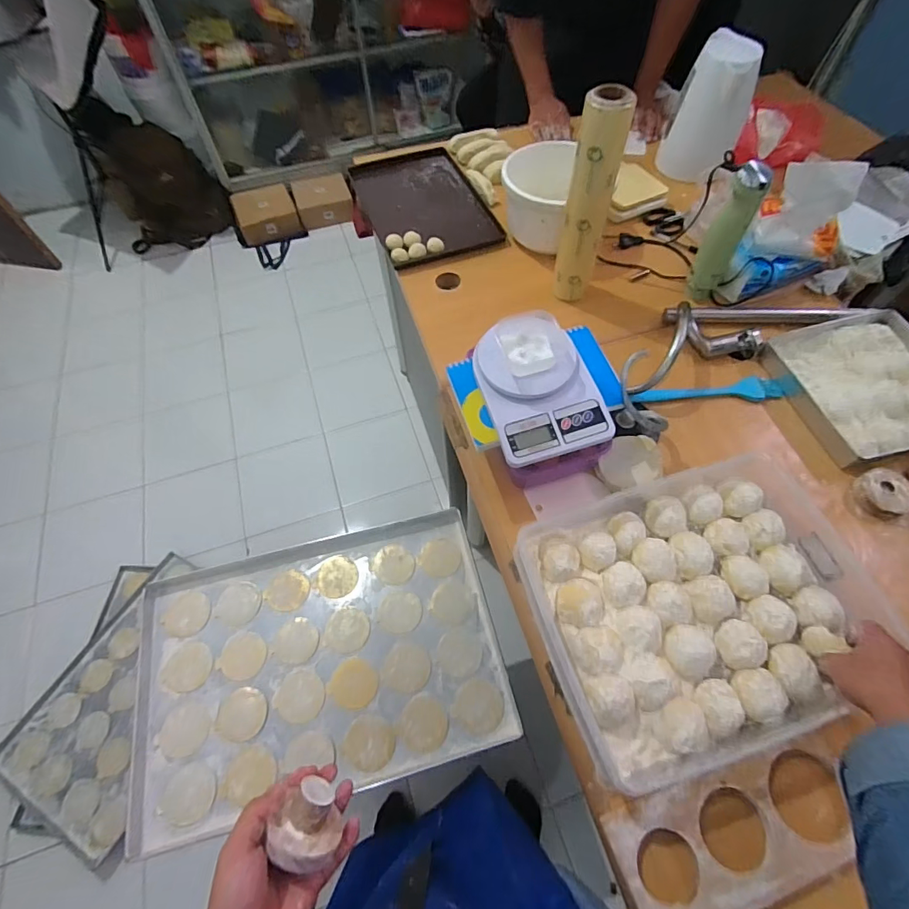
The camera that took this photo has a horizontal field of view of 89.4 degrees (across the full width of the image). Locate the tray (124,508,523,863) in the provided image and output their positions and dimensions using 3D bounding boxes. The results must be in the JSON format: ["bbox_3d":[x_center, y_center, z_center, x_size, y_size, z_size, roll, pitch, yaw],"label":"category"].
[{"bbox_3d":[-0.234,0.351,0.811,0.605,0.038,0.419,-13,60,-6],"label":"tray"}]

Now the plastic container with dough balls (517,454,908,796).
[{"bbox_3d":[0.284,0.167,0.542,0.356,0.083,0.287,-15,62,-12],"label":"plastic container with dough balls"}]

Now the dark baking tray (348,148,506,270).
[{"bbox_3d":[-0.067,-0.548,0.992,0.237,0.022,0.368,-19,61,-9],"label":"dark baking tray"}]

